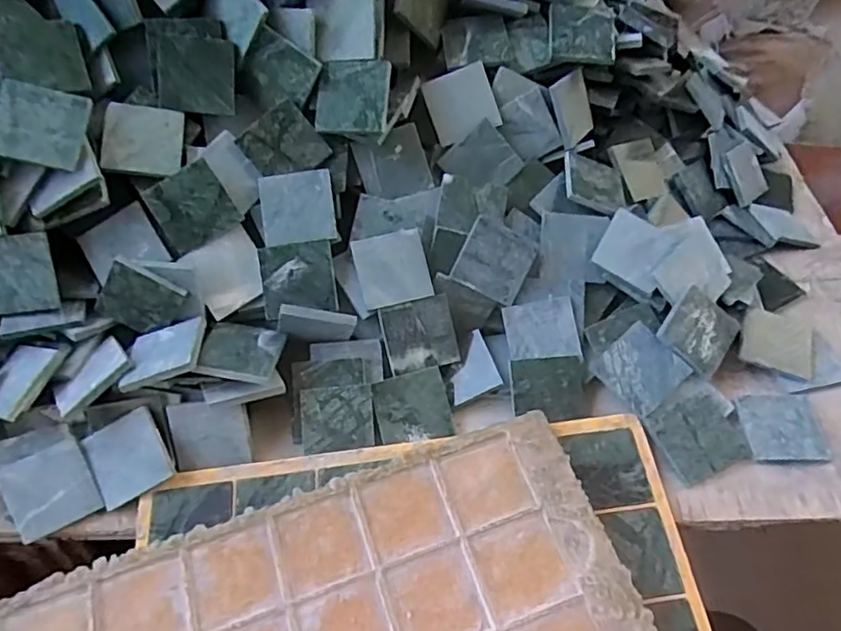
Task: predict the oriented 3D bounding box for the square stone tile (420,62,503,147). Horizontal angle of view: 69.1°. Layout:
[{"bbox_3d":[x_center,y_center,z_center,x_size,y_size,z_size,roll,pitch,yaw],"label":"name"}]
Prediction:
[{"bbox_3d":[0.030,-0.154,0.446,0.047,0.004,0.047,-21,97,6],"label":"square stone tile"}]

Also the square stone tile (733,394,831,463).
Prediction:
[{"bbox_3d":[0.239,0.073,0.403,0.047,0.007,0.048,1,52,1],"label":"square stone tile"}]

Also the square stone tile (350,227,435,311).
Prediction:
[{"bbox_3d":[-0.019,-0.032,0.414,0.048,0.004,0.049,-12,80,-13],"label":"square stone tile"}]

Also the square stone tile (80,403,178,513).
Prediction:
[{"bbox_3d":[-0.181,0.088,0.378,0.046,0.007,0.047,-25,88,4],"label":"square stone tile"}]

